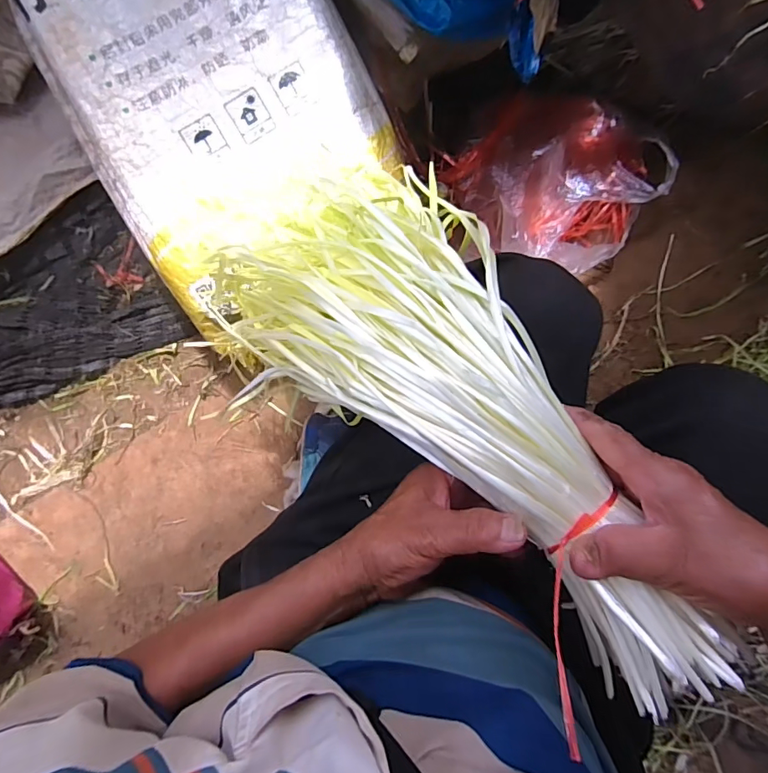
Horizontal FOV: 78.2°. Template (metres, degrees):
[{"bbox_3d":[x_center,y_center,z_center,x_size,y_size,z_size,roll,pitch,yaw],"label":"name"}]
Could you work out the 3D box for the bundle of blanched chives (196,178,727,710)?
[{"bbox_3d":[0.054,0.001,0.354,0.203,0.082,0.454,-43,71,1],"label":"bundle of blanched chives"}]

